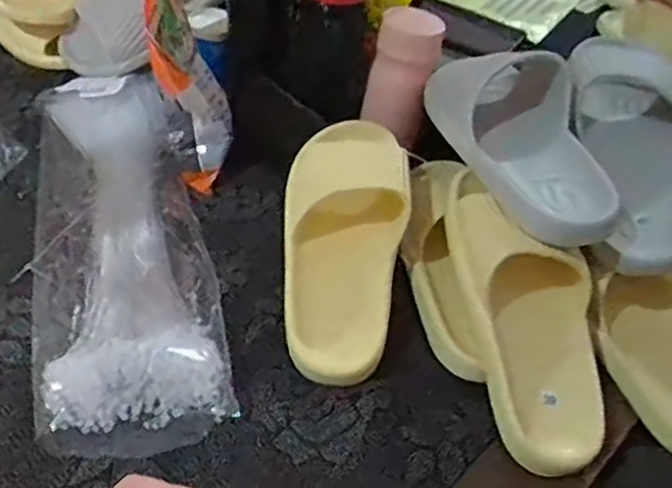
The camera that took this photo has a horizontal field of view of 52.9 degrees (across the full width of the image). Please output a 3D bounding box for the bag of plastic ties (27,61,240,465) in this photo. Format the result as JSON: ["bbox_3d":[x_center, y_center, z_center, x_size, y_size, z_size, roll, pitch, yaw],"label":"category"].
[{"bbox_3d":[-0.202,-0.025,0.610,0.143,0.031,0.454,-10,47,-16],"label":"bag of plastic ties"}]

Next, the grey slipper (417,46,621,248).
[{"bbox_3d":[0.157,-0.086,0.553,0.105,0.084,0.212,-10,47,-16],"label":"grey slipper"}]

